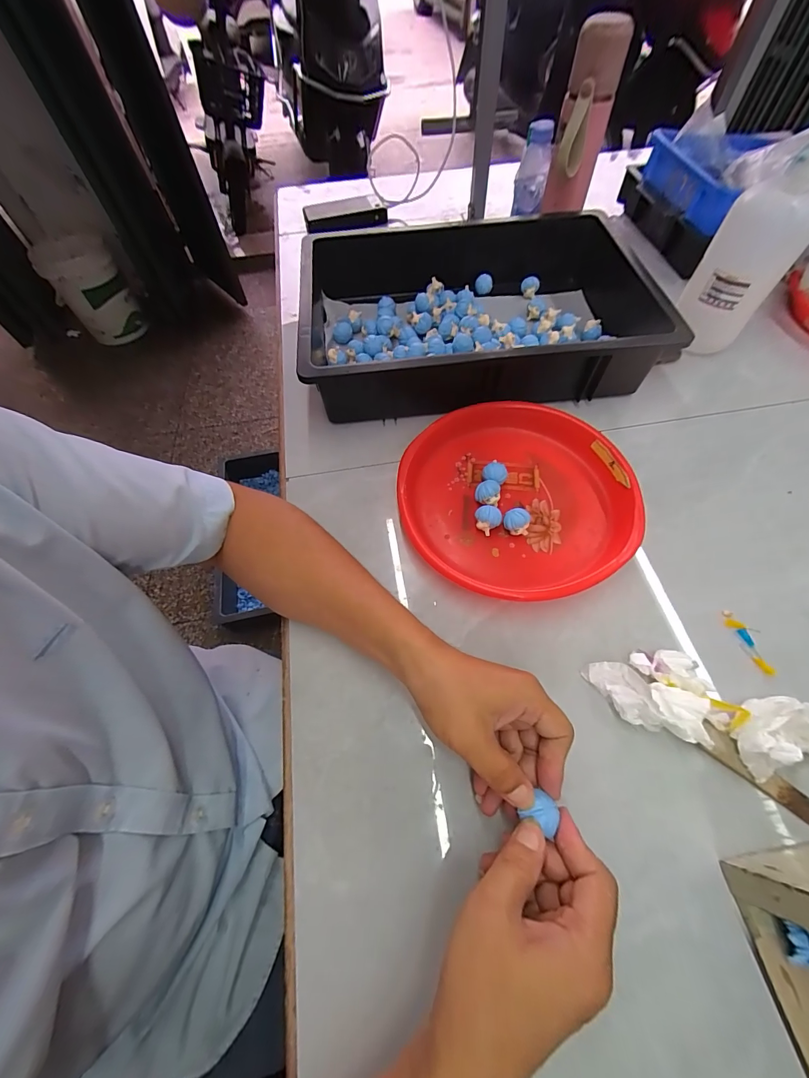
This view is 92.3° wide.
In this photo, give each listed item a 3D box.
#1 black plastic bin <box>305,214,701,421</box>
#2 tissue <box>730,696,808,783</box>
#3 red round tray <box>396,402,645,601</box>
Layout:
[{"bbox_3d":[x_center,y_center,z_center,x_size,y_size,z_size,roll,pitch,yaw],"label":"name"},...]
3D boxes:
[{"bbox_3d":[0.116,-0.317,0.550,0.498,0.101,0.326,-3,61,1],"label":"black plastic bin"},{"bbox_3d":[0.302,0.158,0.313,0.067,0.034,0.053,-8,61,-2],"label":"tissue"},{"bbox_3d":[0.122,-0.049,0.436,0.245,0.037,0.247,-1,61,2],"label":"red round tray"}]

